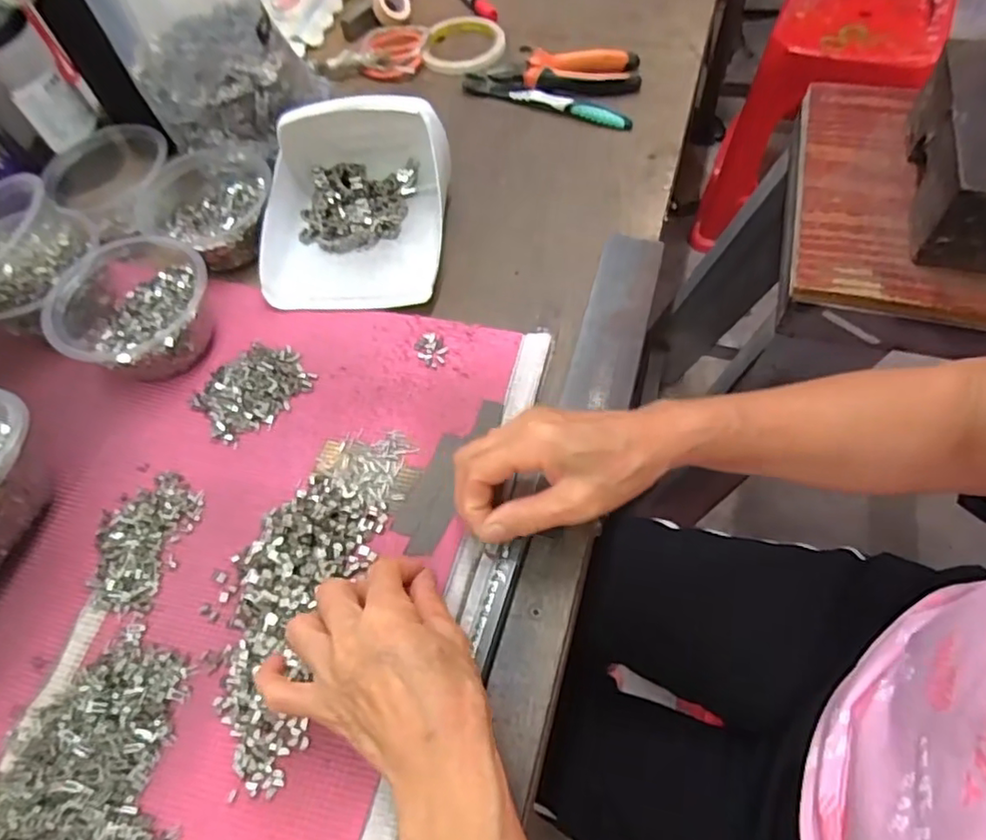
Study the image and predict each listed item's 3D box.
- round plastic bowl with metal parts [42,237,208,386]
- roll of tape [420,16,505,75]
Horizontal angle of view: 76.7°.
[{"bbox_3d":[-0.279,-0.091,0.488,0.116,0.059,0.127,-1,61,3],"label":"round plastic bowl with metal parts"},{"bbox_3d":[-0.032,-0.420,0.699,0.085,0.013,0.097,26,65,17],"label":"roll of tape"}]

